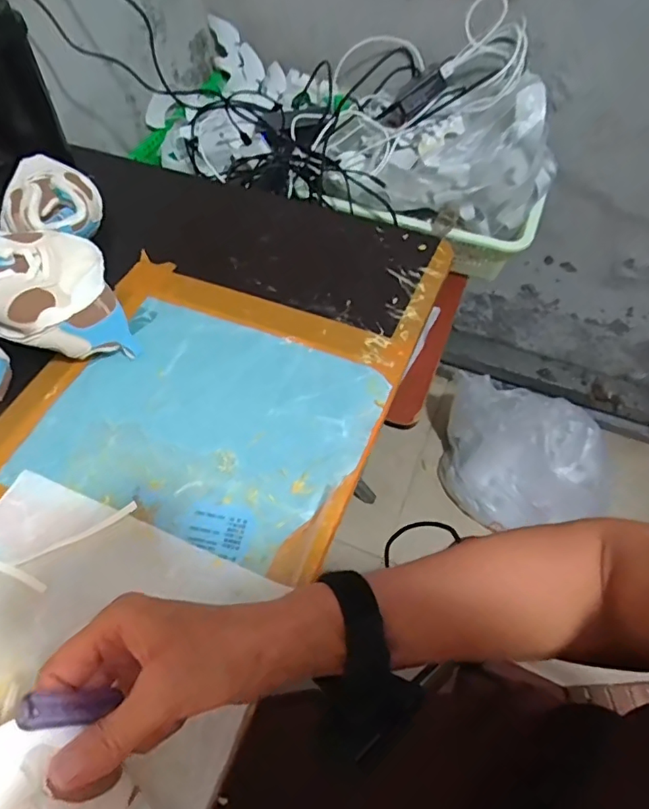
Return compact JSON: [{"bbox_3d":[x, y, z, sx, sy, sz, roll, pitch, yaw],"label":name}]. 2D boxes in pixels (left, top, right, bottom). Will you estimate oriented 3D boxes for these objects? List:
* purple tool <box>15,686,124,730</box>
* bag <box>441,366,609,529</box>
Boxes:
[{"bbox_3d":[-0.118,0.141,0.251,0.008,0.049,0.017,-39,57,14],"label":"purple tool"},{"bbox_3d":[0.429,0.106,1.119,0.341,0.213,0.236,2,56,4],"label":"bag"}]

